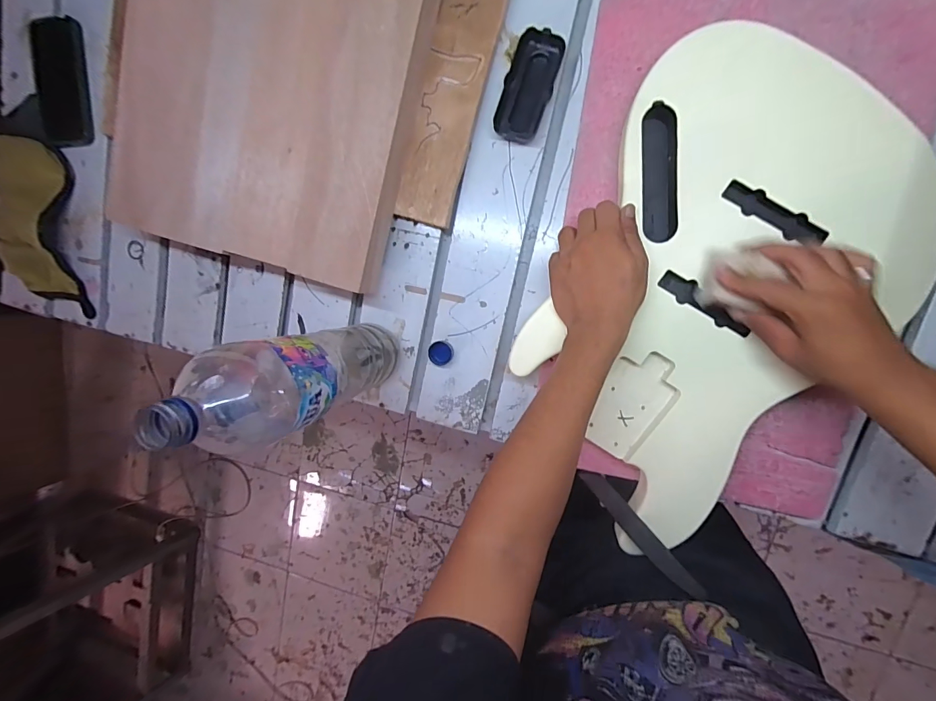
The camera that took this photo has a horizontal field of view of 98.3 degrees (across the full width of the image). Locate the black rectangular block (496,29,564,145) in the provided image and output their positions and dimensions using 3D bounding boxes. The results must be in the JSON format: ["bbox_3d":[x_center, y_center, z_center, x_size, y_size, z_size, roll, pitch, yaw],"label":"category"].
[{"bbox_3d":[0.068,-0.297,0.457,0.052,0.024,0.107,19,102,8],"label":"black rectangular block"}]

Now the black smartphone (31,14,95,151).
[{"bbox_3d":[-0.592,-0.388,0.584,0.072,0.013,0.168,-3,98,12],"label":"black smartphone"}]

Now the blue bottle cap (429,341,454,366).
[{"bbox_3d":[-0.035,0.004,0.533,0.031,0.013,0.032,2,99,12],"label":"blue bottle cap"}]

